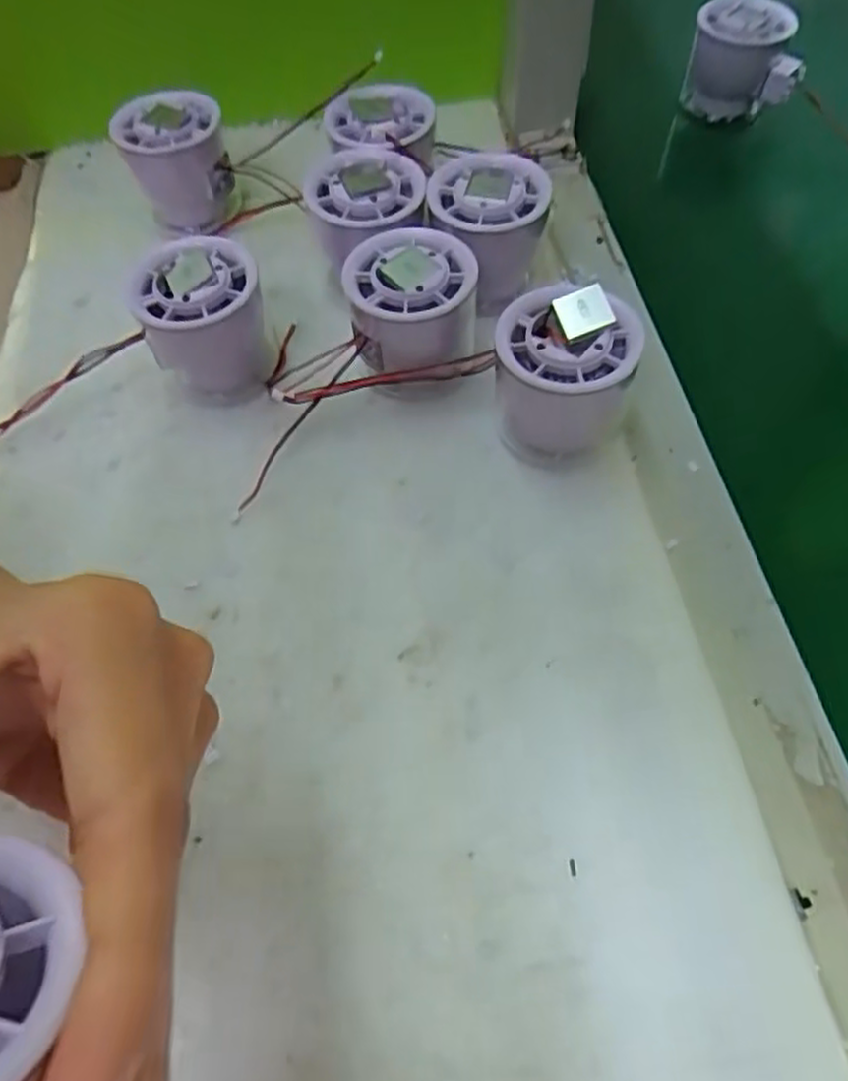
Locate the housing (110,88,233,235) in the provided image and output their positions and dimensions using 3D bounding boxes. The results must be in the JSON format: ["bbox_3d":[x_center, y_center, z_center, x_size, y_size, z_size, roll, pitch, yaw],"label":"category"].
[{"bbox_3d":[-0.137,-0.211,0.411,0.056,0.055,0.050,-25,60,-11],"label":"housing"}]

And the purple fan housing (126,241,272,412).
[{"bbox_3d":[-0.099,-0.095,0.342,0.056,0.059,0.065,-16,58,-5],"label":"purple fan housing"}]

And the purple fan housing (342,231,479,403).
[{"bbox_3d":[-0.004,-0.102,0.341,0.055,0.056,0.054,1,58,5],"label":"purple fan housing"}]

